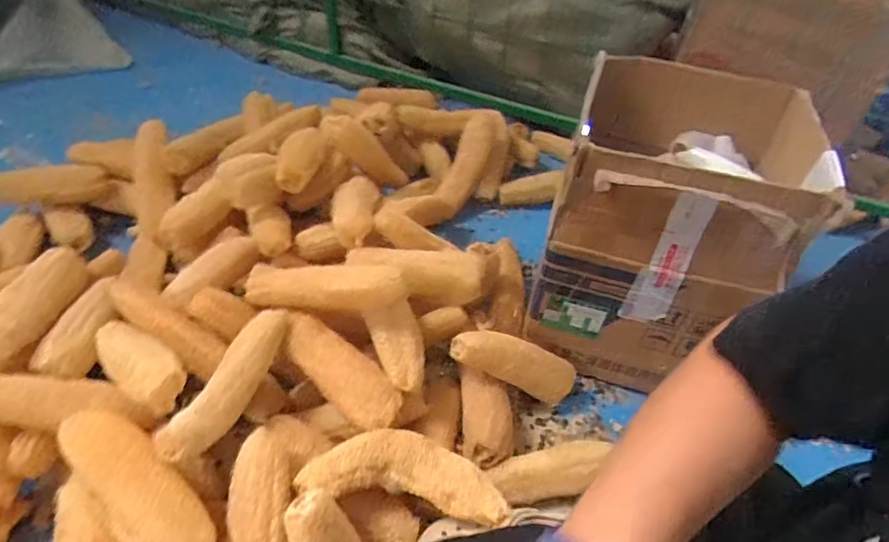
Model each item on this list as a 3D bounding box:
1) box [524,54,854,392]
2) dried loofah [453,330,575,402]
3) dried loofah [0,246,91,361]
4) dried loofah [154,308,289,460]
[{"bbox_3d":[0.332,-0.085,0.839,0.306,0.372,0.340,16,49,10],"label":"box"},{"bbox_3d":[0.107,0.141,0.815,0.209,0.057,0.061,24,45,-19],"label":"dried loofah"},{"bbox_3d":[-0.597,0.038,0.783,0.068,0.059,0.272,-2,30,-6],"label":"dried loofah"},{"bbox_3d":[-0.267,0.137,0.679,0.058,0.056,0.238,17,49,11],"label":"dried loofah"}]

